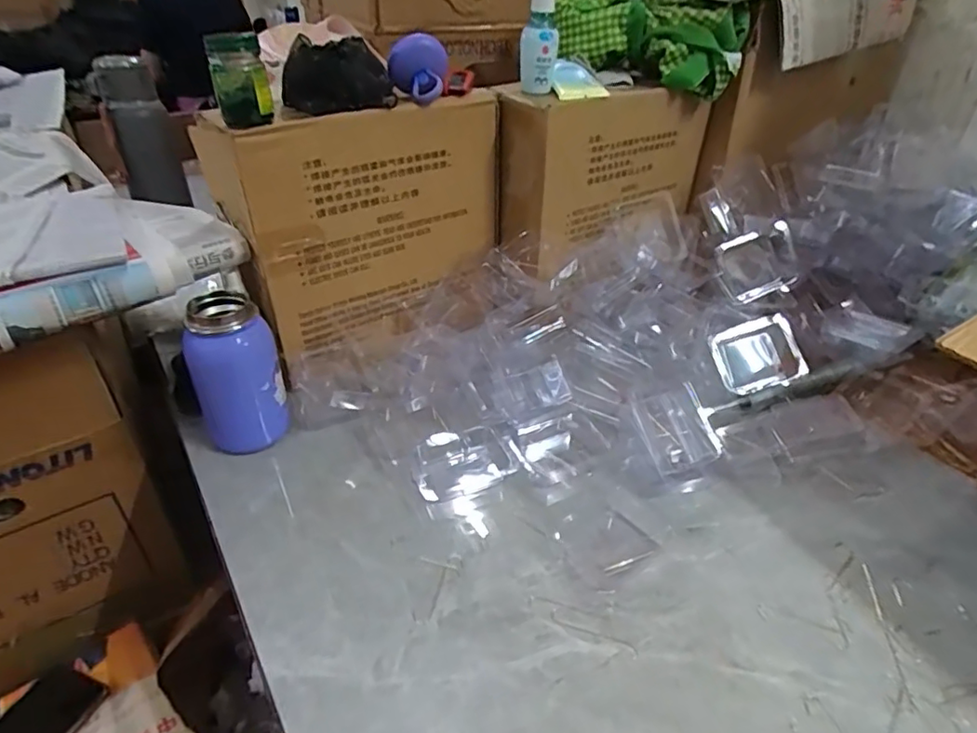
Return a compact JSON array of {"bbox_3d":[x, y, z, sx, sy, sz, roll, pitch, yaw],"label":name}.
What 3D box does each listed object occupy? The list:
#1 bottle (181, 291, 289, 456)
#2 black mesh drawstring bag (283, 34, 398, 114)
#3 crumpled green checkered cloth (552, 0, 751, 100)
[{"bbox_3d":[-0.230,0.009,0.523,0.067,0.134,0.063,1,35,-1],"label":"bottle"},{"bbox_3d":[-0.141,-0.267,0.535,0.070,0.064,0.082,31,45,34],"label":"black mesh drawstring bag"},{"bbox_3d":[0.183,-0.381,0.666,0.209,0.088,0.073,19,39,22],"label":"crumpled green checkered cloth"}]

